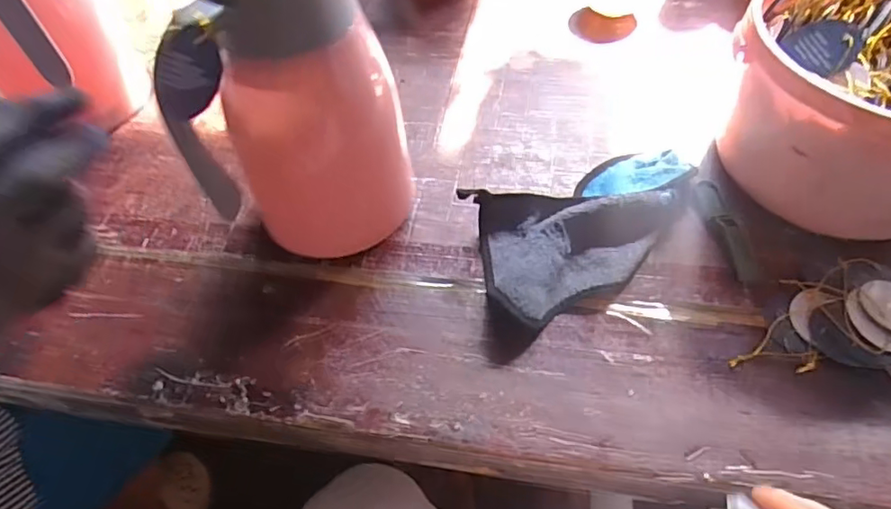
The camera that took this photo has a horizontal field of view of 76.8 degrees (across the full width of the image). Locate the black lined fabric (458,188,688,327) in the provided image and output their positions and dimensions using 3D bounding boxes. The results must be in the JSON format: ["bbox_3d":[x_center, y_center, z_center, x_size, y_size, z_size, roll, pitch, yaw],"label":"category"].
[{"bbox_3d":[0.111,-0.017,0.457,0.173,0.044,0.115,-15,53,-10],"label":"black lined fabric"}]

